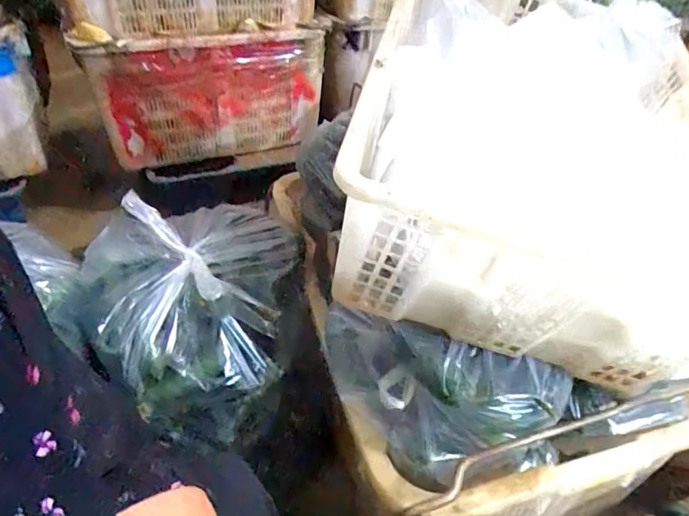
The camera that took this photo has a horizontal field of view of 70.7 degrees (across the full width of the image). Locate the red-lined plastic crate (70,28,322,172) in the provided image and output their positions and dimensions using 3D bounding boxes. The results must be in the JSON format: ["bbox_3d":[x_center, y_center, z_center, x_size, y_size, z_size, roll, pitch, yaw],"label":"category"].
[{"bbox_3d":[-0.338,-0.428,1.292,0.544,0.348,0.268,-1,38,-7],"label":"red-lined plastic crate"}]

